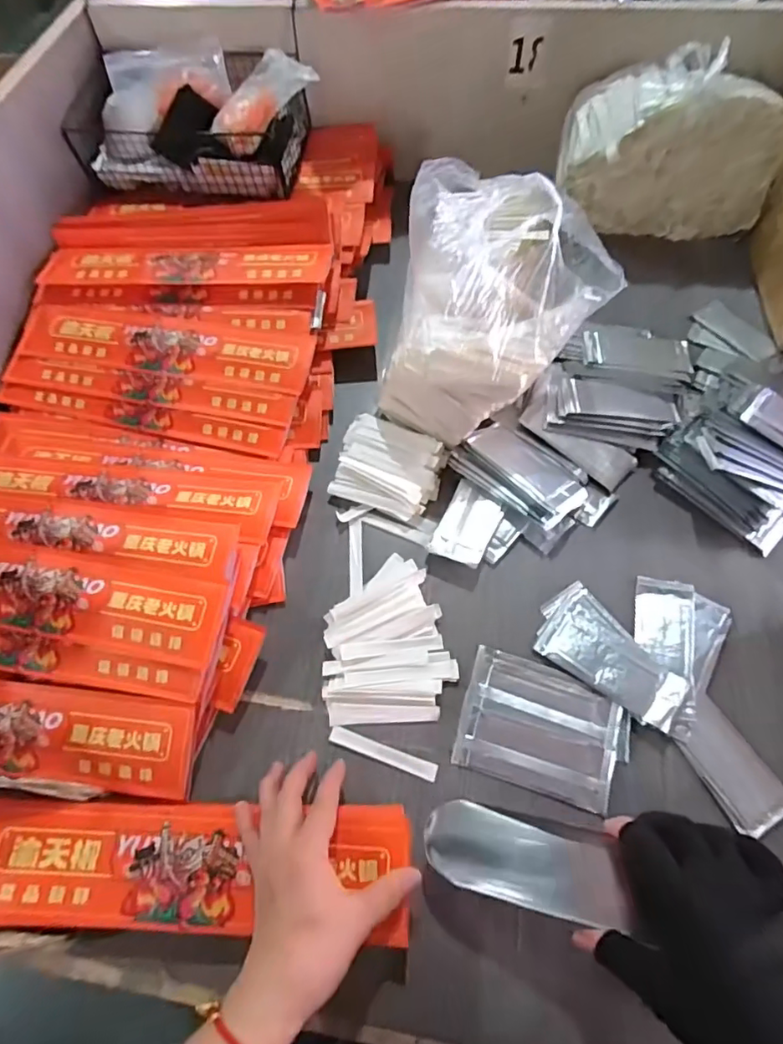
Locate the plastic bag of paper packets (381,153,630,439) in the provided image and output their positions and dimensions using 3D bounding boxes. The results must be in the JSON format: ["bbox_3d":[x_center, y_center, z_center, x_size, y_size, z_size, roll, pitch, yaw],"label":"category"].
[{"bbox_3d":[0.107,-0.211,0.524,0.179,0.177,0.222,22,66,13],"label":"plastic bag of paper packets"}]

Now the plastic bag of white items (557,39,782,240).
[{"bbox_3d":[0.342,-0.466,0.678,0.251,0.165,0.106,3,64,4],"label":"plastic bag of white items"}]

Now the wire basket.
[{"bbox_3d":[-0.248,-0.511,0.691,0.302,0.105,0.146,0,63,3],"label":"wire basket"}]

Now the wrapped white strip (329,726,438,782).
[{"bbox_3d":[-0.007,0.192,0.450,0.092,0.004,0.014,17,65,11],"label":"wrapped white strip"}]

